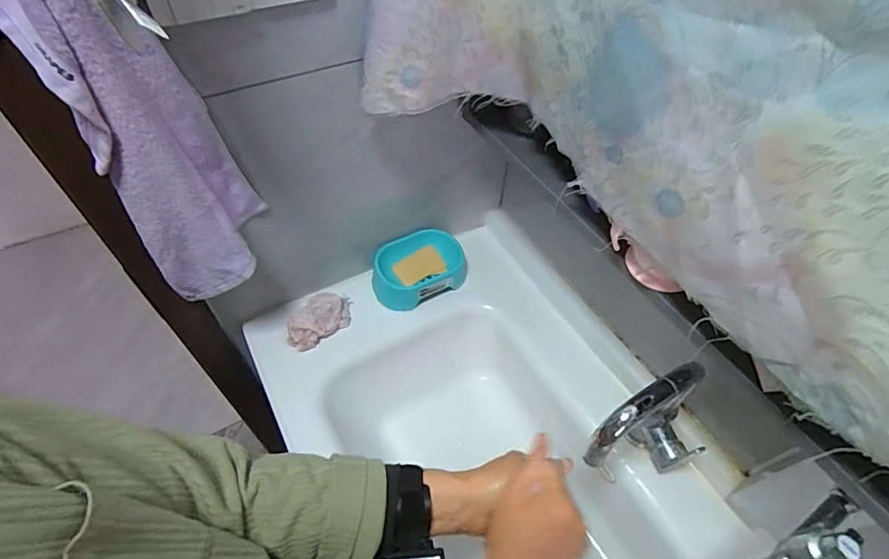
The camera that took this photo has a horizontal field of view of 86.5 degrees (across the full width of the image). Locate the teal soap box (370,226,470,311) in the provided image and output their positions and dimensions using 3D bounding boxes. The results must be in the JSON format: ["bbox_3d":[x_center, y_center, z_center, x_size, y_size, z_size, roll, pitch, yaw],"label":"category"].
[{"bbox_3d":[-0.047,-0.013,0.816,0.157,0.072,0.108,-22,56,-18],"label":"teal soap box"}]

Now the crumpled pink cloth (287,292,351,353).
[{"bbox_3d":[-0.204,0.062,0.757,0.111,0.045,0.069,-32,60,-24],"label":"crumpled pink cloth"}]

